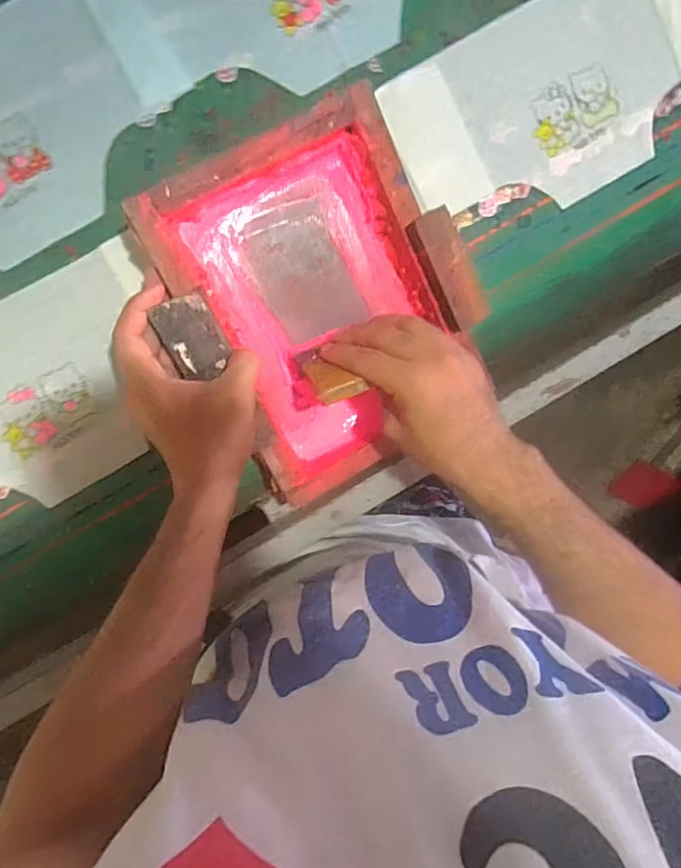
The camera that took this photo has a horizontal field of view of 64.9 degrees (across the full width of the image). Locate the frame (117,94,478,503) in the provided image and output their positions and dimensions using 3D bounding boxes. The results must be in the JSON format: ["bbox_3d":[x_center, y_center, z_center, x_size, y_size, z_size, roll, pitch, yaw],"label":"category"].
[{"bbox_3d":[-0.008,-0.103,0.437,0.218,0.072,0.258,-30,99,-2],"label":"frame"}]

